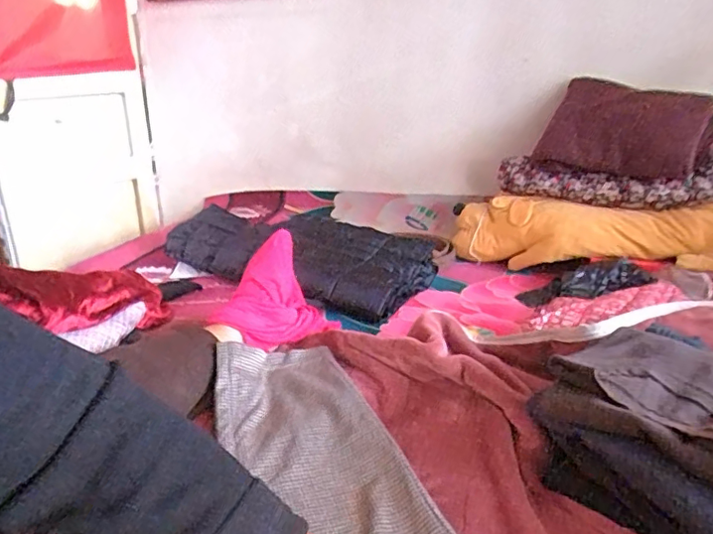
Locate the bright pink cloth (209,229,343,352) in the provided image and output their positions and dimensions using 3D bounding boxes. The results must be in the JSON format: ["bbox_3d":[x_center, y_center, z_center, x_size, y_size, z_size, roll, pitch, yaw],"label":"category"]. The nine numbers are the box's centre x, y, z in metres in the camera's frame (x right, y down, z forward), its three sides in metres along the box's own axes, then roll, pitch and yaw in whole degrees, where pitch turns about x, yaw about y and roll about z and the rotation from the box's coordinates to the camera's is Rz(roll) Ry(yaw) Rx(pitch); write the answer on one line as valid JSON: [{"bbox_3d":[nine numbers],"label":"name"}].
[{"bbox_3d":[-0.145,0.047,0.944,0.130,0.197,0.205,12,24,28],"label":"bright pink cloth"}]

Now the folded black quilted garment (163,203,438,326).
[{"bbox_3d":[-0.131,-0.042,1.290,0.612,0.107,0.293,14,25,33],"label":"folded black quilted garment"}]

